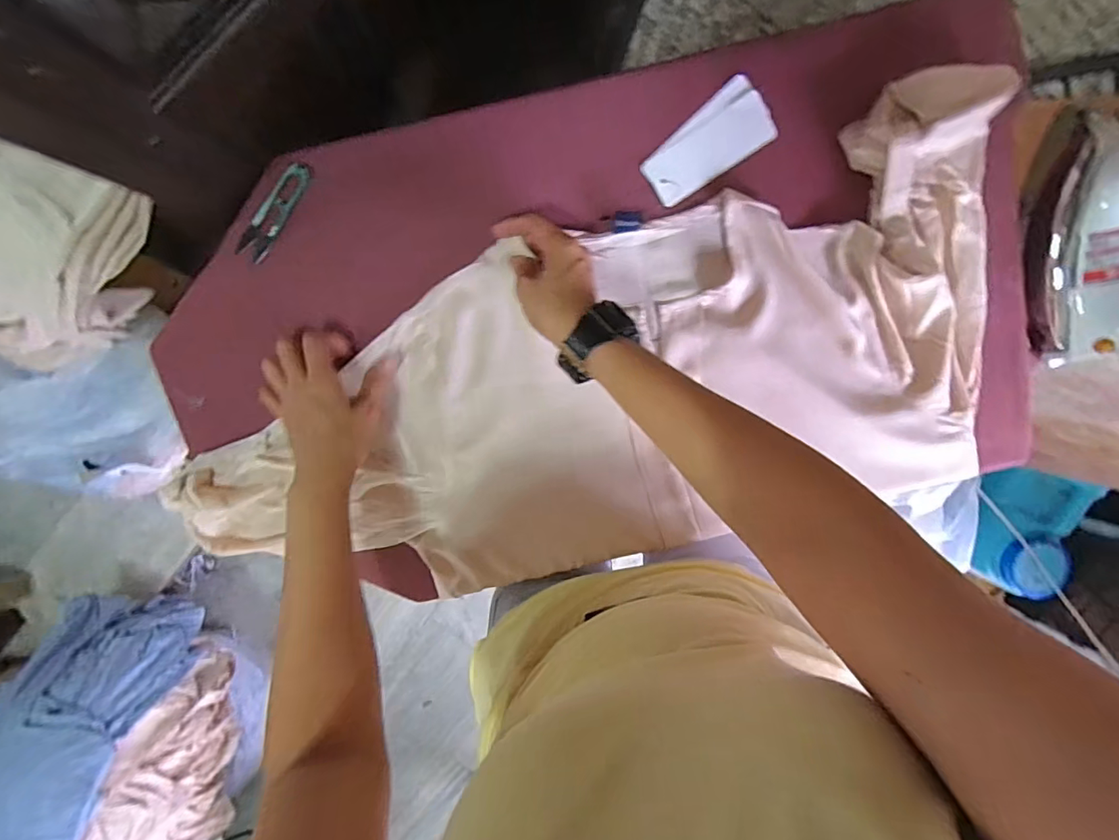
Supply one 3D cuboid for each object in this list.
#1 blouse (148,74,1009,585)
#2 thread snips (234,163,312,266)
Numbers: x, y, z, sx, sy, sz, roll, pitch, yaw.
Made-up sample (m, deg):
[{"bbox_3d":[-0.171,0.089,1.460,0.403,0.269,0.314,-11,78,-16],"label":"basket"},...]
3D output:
[{"bbox_3d":[0.041,-0.004,0.503,0.814,0.076,0.350,-20,97,2],"label":"blouse"},{"bbox_3d":[-0.259,-0.189,0.463,0.023,0.006,0.099,33,104,-24],"label":"thread snips"}]

